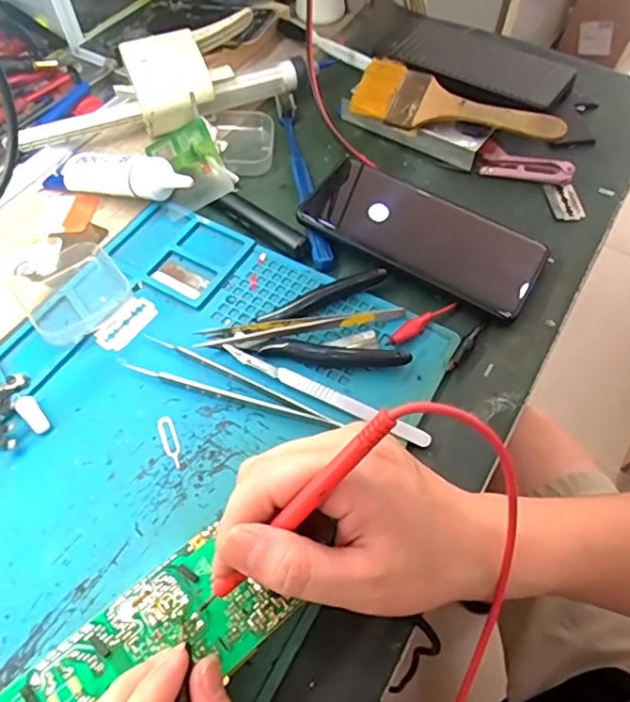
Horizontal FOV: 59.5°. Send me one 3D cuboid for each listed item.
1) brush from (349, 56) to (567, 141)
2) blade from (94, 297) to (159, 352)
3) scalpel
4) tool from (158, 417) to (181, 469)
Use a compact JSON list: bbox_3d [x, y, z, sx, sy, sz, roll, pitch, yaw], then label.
[{"bbox_3d":[0.112,-0.194,0.438,0.162,0.010,0.066,22,68,12],"label":"brush"},{"bbox_3d":[-0.122,-0.018,0.358,0.023,0.004,0.042,34,63,19],"label":"blade"},{"bbox_3d":[0.005,0.024,0.328,0.135,0.005,0.010,24,61,14],"label":"scalpel"},{"bbox_3d":[-0.083,0.051,0.314,0.009,0.004,0.033,-21,60,-13],"label":"tool"}]

